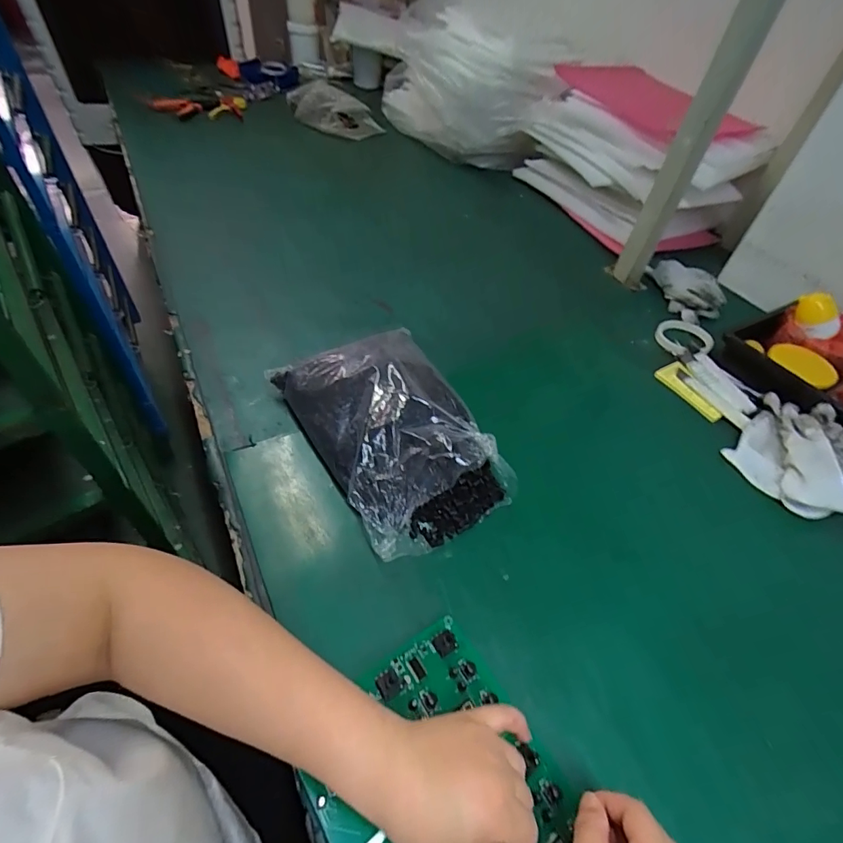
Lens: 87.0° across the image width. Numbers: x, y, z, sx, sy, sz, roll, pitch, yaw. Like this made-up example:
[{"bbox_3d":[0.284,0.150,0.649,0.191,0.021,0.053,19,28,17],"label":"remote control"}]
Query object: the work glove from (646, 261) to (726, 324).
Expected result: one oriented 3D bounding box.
[{"bbox_3d":[0.505,-0.256,0.839,0.103,0.038,0.149,-7,50,-12],"label":"work glove"}]

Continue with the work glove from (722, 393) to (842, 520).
[{"bbox_3d":[0.494,0.040,0.577,0.171,0.045,0.139,-31,59,-28],"label":"work glove"}]

